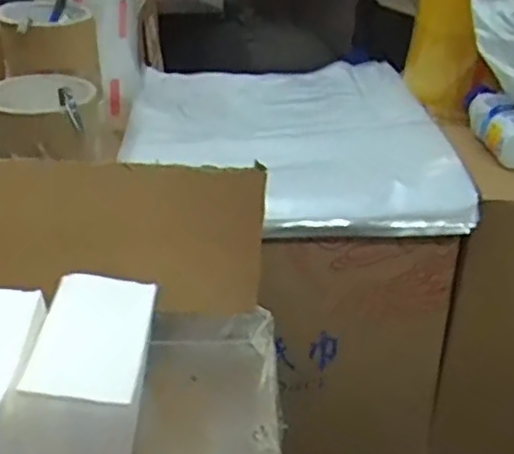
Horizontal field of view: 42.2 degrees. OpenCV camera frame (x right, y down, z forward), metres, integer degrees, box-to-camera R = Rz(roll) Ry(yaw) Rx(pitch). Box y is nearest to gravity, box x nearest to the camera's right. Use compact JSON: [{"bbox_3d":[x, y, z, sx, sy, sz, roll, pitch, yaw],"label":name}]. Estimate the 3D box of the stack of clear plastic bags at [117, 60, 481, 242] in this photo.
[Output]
[{"bbox_3d":[0.024,-0.103,0.753,0.327,0.061,0.361,-1,31,-3],"label":"stack of clear plastic bags"}]

